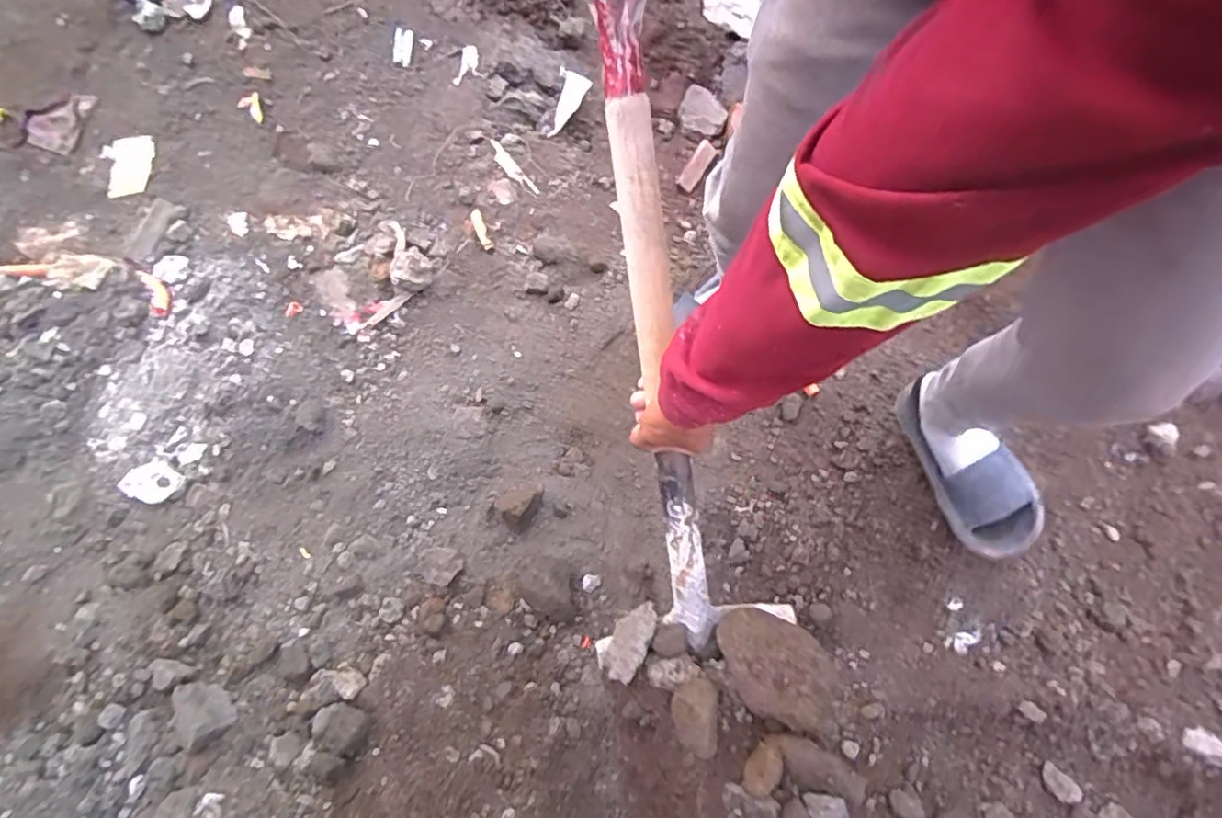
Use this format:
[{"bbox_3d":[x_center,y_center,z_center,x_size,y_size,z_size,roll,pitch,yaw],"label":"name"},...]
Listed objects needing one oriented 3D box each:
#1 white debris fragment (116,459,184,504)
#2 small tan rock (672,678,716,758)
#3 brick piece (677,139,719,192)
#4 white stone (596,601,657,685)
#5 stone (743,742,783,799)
[{"bbox_3d":[-0.724,0.114,0.974,0.072,0.009,0.067,37,68,-3],"label":"white debris fragment"},{"bbox_3d":[0.084,0.305,0.610,0.043,0.024,0.066,-6,77,-1],"label":"small tan rock"},{"bbox_3d":[0.156,-0.440,1.119,0.033,0.015,0.097,32,78,7],"label":"brick piece"},{"bbox_3d":[0.017,0.245,0.663,0.044,0.041,0.082,25,77,6],"label":"white stone"},{"bbox_3d":[0.147,0.349,0.599,0.029,0.020,0.046,28,79,7],"label":"stone"}]

